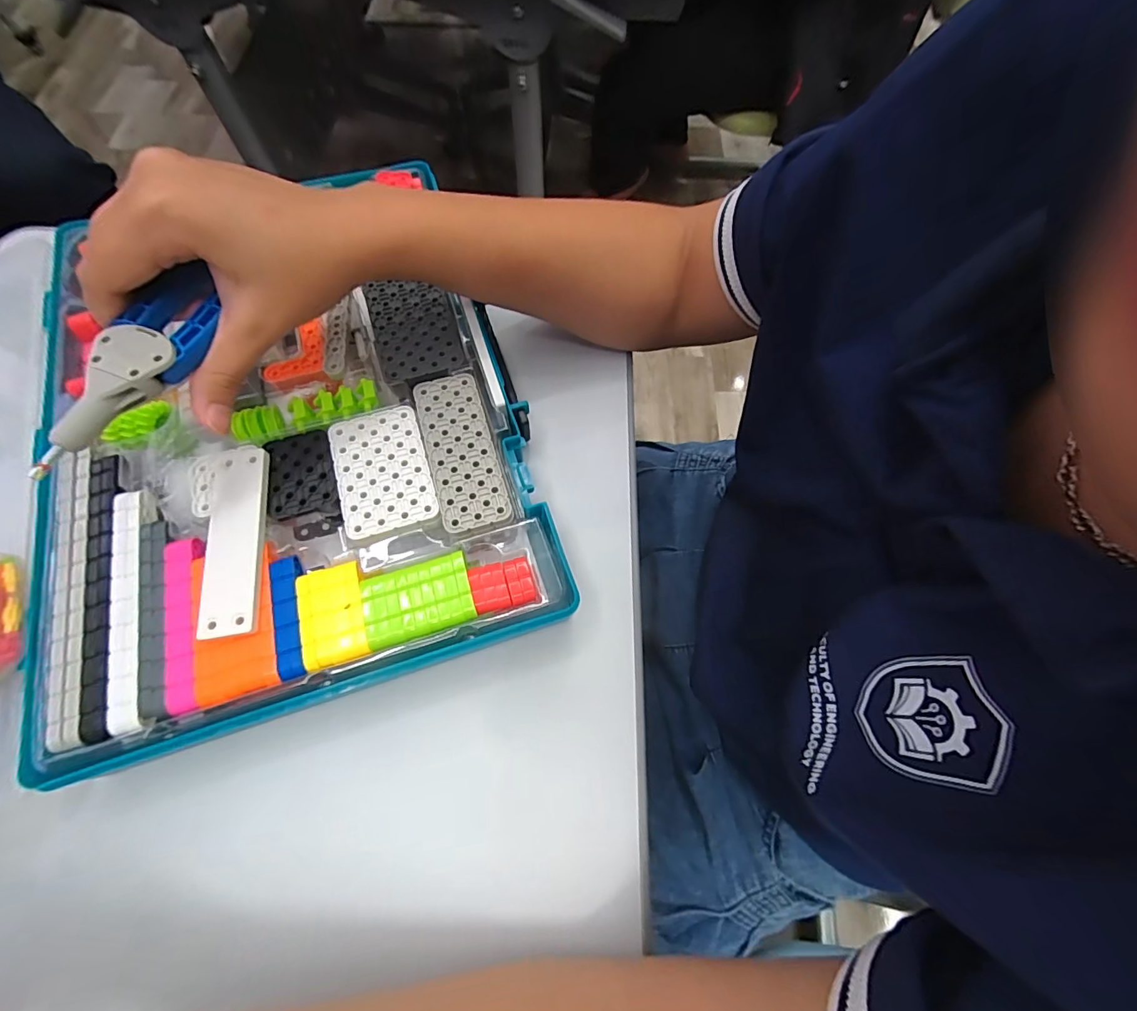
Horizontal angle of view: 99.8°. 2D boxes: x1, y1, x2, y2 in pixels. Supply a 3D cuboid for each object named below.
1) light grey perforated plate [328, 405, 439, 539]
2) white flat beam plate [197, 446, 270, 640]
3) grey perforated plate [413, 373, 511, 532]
[{"bbox_3d":[-0.106,-0.022,0.272,0.050,0.004,0.074,-18,69,-7],"label":"light grey perforated plate"},{"bbox_3d":[-0.176,0.016,0.251,0.030,0.007,0.103,-9,68,-4],"label":"white flat beam plate"},{"bbox_3d":[-0.064,-0.034,0.279,0.038,0.004,0.101,-16,69,-7],"label":"grey perforated plate"}]

